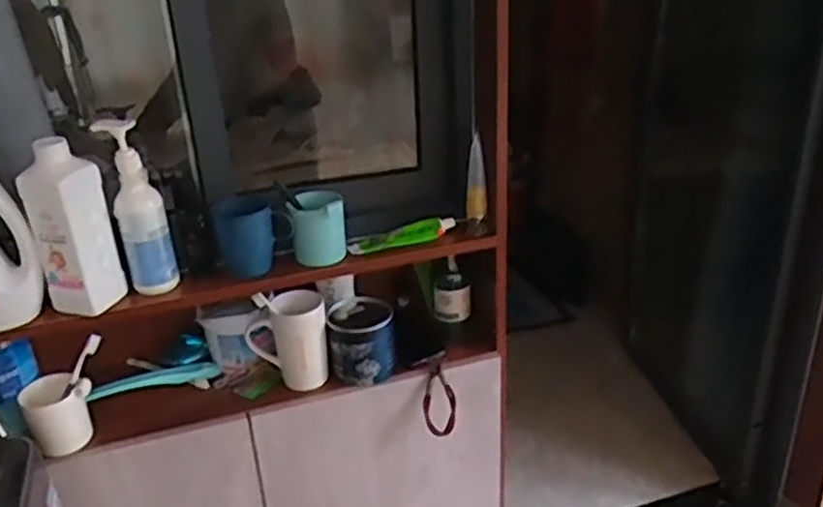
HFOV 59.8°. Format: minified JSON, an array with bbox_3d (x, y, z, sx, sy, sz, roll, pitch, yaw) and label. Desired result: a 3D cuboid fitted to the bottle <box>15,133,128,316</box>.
[{"bbox_3d":[-0.452,-0.035,0.957,0.082,0.218,0.076,4,26,15],"label":"bottle"}]

